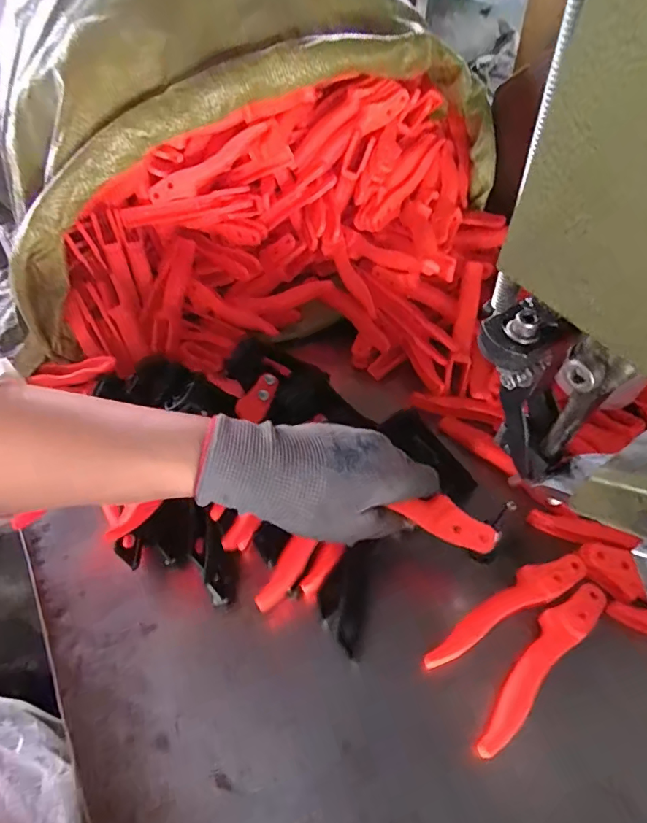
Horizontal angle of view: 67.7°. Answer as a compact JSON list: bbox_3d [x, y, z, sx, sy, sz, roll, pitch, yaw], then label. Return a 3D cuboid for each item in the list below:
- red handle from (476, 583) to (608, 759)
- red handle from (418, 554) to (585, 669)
[{"bbox_3d":[0.139,0.162,0.312,0.129,0.017,0.024,-39,60,-21],"label":"red handle"},{"bbox_3d":[0.122,0.134,0.330,0.128,0.012,0.024,-24,56,-12],"label":"red handle"}]

